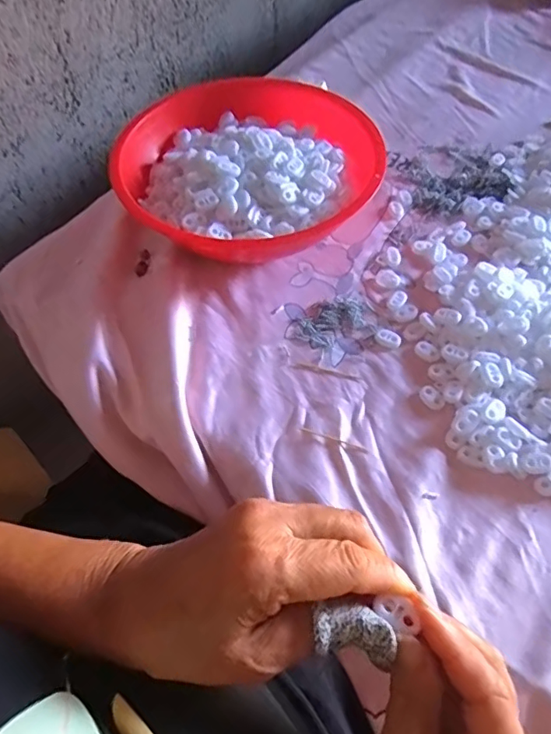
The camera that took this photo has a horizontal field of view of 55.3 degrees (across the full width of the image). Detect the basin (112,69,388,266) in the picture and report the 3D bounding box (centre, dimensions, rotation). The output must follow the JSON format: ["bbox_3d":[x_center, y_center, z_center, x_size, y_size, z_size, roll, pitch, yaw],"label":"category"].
[{"bbox_3d":[-0.025,-0.189,0.532,0.241,0.082,0.241,0,57,-1],"label":"basin"}]

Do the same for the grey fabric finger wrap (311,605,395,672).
[{"bbox_3d":[0.035,0.118,0.232,0.034,0.012,0.021,9,57,7],"label":"grey fabric finger wrap"}]

